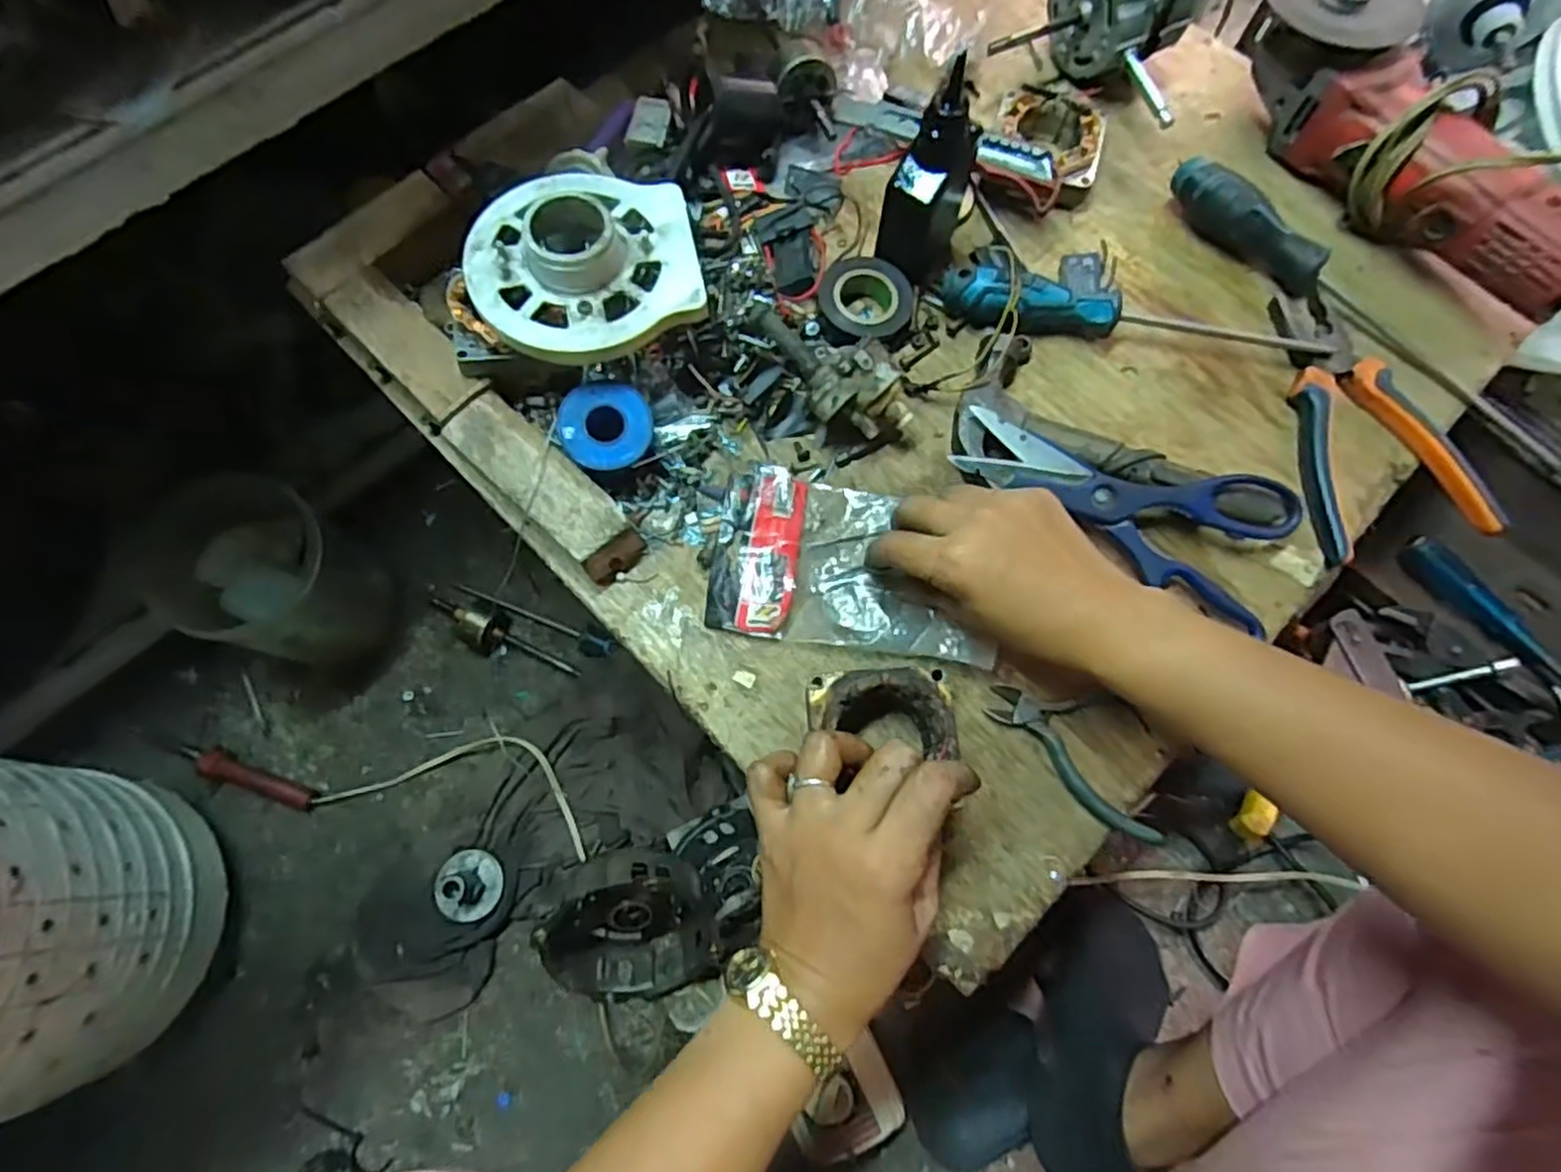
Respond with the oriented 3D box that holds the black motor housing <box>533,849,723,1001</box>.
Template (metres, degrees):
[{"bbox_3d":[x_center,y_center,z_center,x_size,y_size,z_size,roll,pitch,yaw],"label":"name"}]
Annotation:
[{"bbox_3d":[-0.080,0.178,0.399,0.087,0.096,0.048,-8,29,7],"label":"black motor housing"}]

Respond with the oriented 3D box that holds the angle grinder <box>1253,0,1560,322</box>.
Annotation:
[{"bbox_3d":[0.422,-0.297,0.493,0.094,0.084,0.289,-29,75,-10],"label":"angle grinder"}]

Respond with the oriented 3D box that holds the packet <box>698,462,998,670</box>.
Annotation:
[{"bbox_3d":[0.042,-0.015,0.434,0.158,0.019,0.104,9,72,2],"label":"packet"}]

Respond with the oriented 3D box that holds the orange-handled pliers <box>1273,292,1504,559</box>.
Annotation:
[{"bbox_3d":[0.372,-0.108,0.468,0.103,0.019,0.183,-5,72,-3],"label":"orange-handled pliers"}]

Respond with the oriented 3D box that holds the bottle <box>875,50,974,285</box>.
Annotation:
[{"bbox_3d":[0.093,-0.246,0.454,0.046,0.118,0.057,19,73,5],"label":"bottle"}]

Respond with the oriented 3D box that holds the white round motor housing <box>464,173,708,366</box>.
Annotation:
[{"bbox_3d":[-0.111,-0.189,0.413,0.125,0.034,0.123,0,72,-1],"label":"white round motor housing"}]

